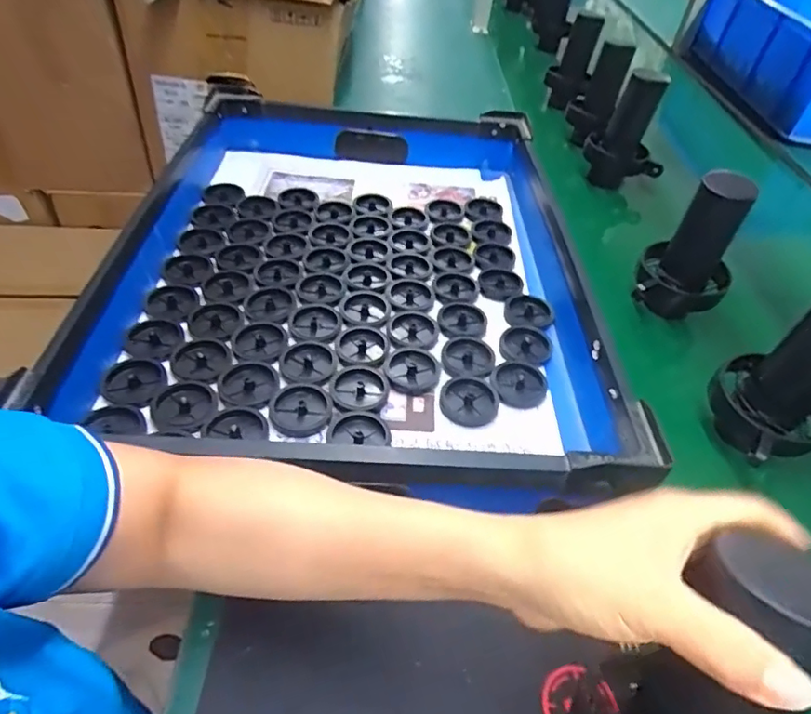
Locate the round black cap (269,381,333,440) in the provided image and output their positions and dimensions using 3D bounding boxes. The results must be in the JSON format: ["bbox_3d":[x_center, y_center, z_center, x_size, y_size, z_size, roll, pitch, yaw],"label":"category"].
[{"bbox_3d":[-0.093,0.045,0.481,0.052,0.010,0.051,-4,46,-11],"label":"round black cap"}]

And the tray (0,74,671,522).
[{"bbox_3d":[-0.052,-0.121,0.612,0.475,0.113,0.594,3,45,-4],"label":"tray"}]

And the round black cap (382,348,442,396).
[{"bbox_3d":[0.007,0.013,0.526,0.053,0.010,0.057,4,45,-4],"label":"round black cap"}]

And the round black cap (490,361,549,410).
[{"bbox_3d":[0.109,0.026,0.513,0.053,0.008,0.053,4,45,-4],"label":"round black cap"}]

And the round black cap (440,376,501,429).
[{"bbox_3d":[0.059,0.040,0.495,0.052,0.008,0.053,8,45,1],"label":"round black cap"}]

